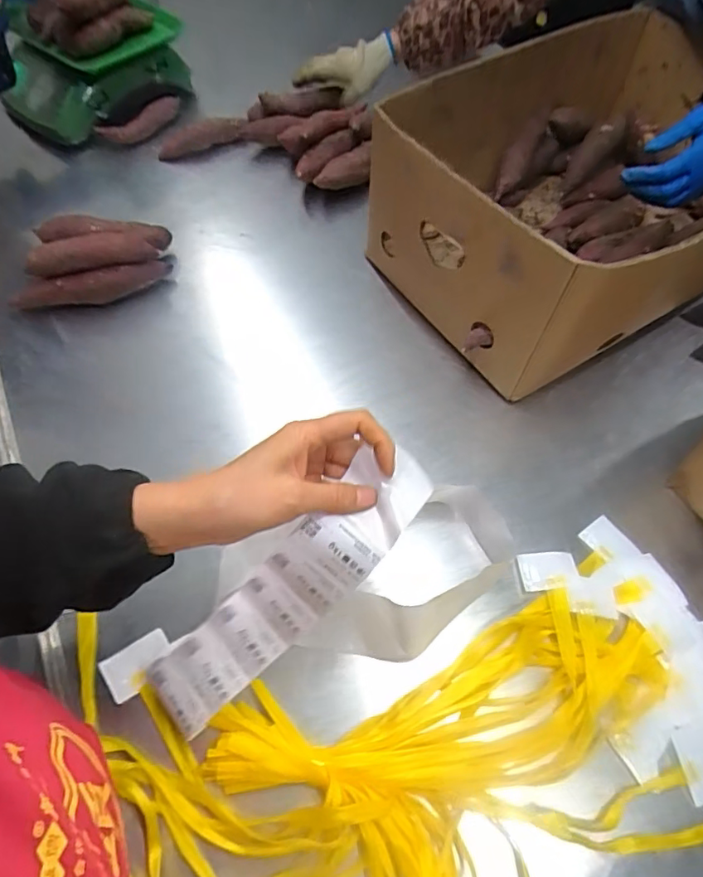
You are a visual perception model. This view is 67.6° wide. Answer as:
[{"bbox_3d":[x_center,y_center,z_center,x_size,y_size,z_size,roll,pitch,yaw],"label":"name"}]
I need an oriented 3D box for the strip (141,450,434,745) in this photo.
[{"bbox_3d":[-0.056,0.122,0.408,0.281,0.048,0.066,-45,63,15],"label":"strip"}]

